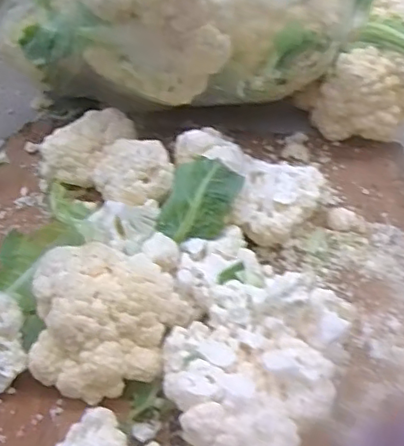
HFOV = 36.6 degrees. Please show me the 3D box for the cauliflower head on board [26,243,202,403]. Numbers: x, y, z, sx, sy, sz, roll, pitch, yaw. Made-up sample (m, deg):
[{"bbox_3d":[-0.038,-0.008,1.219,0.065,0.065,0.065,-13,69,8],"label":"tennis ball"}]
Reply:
[{"bbox_3d":[-0.091,0.075,0.521,0.135,0.068,0.120,24,50,18],"label":"cauliflower head on board"}]

